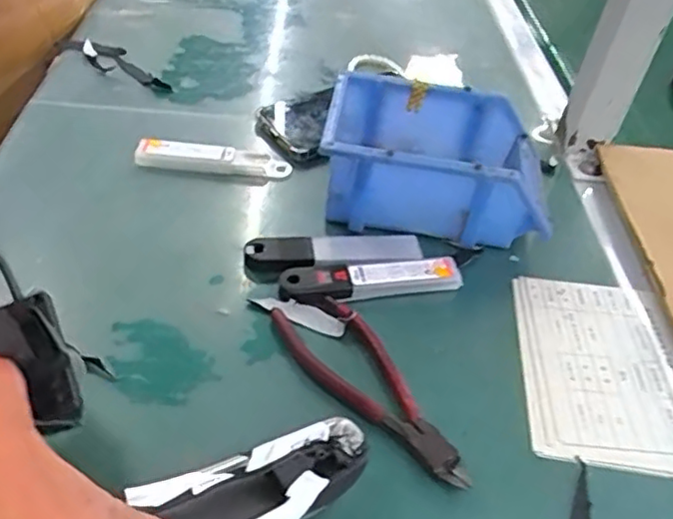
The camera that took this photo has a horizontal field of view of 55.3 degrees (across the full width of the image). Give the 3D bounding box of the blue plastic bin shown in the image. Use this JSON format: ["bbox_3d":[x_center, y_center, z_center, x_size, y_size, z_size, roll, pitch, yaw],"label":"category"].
[{"bbox_3d":[0.079,-0.080,0.516,0.161,0.078,0.122,10,44,2],"label":"blue plastic bin"}]

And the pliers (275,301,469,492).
[{"bbox_3d":[0.019,0.078,0.393,0.050,0.011,0.154,-23,51,-28],"label":"pliers"}]

